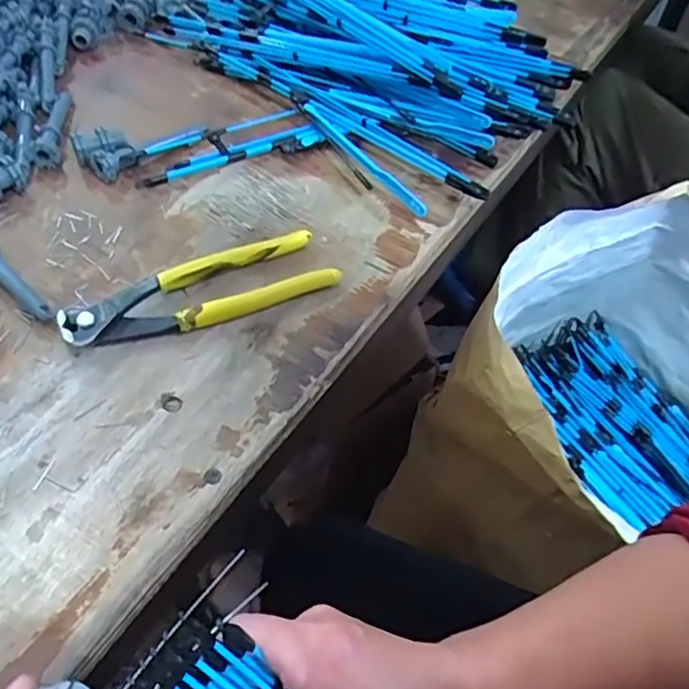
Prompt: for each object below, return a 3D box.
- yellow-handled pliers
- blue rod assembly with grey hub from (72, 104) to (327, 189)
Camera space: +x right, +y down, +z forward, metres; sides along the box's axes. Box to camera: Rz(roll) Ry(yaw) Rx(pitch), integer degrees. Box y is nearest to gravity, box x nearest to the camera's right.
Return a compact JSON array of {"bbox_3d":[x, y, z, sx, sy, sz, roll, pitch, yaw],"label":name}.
[{"bbox_3d":[-0.087,-0.033,0.387,0.161,0.016,0.050,-18,56,-19],"label":"yellow-handled pliers"},{"bbox_3d":[-0.104,-0.150,0.470,0.173,0.018,0.051,-19,56,-20],"label":"blue rod assembly with grey hub"}]

